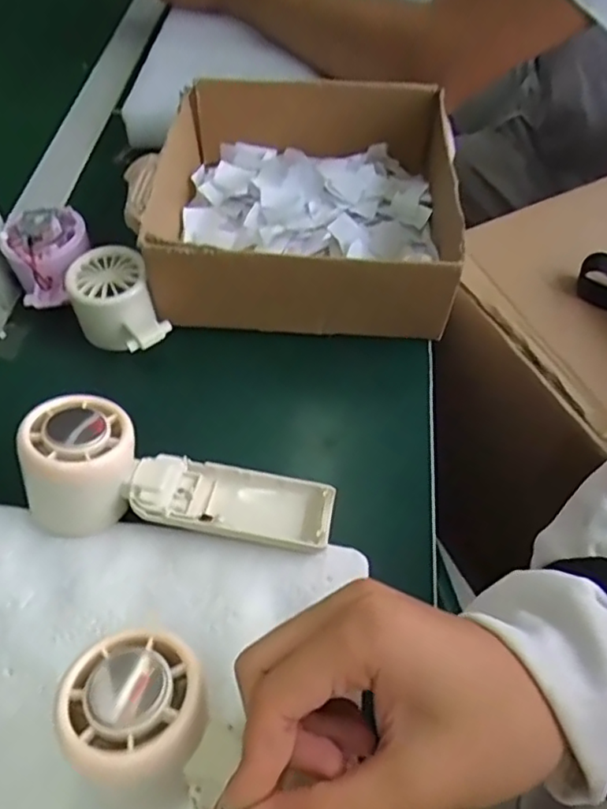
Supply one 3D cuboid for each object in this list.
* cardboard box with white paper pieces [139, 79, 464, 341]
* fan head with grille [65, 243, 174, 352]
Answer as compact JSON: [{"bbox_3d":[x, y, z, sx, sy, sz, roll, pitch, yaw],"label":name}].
[{"bbox_3d":[0.005,-0.160,0.468,0.207,0.081,0.233,3,55,2],"label":"cardboard box with white paper pieces"},{"bbox_3d":[-0.125,-0.064,0.412,0.053,0.046,0.074,-23,59,-15],"label":"fan head with grille"}]

